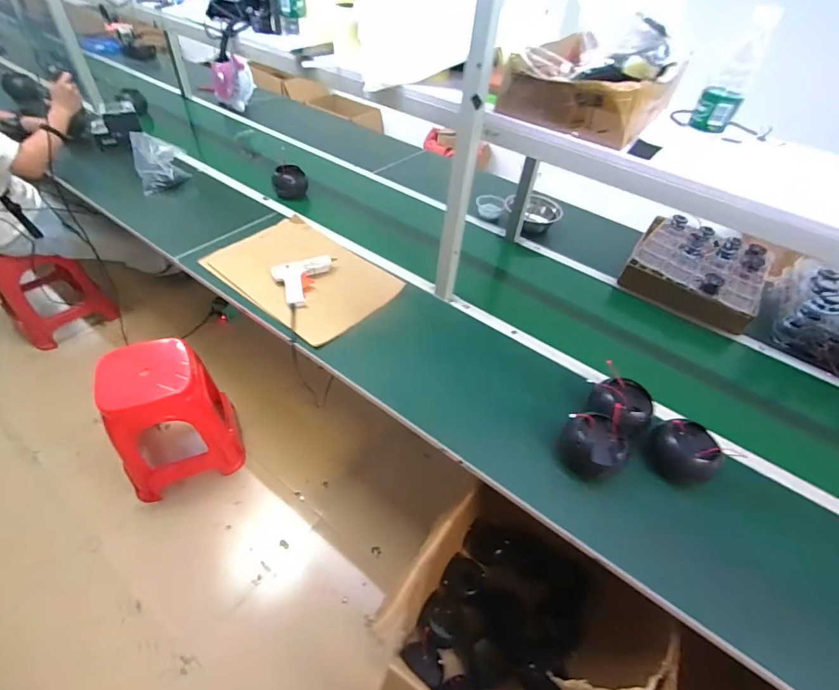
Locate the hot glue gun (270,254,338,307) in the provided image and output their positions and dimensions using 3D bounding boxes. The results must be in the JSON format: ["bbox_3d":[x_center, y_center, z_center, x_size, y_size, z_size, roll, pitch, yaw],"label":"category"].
[{"bbox_3d":[-0.319,-0.190,1.185,0.178,0.029,0.166,-17,51,-21],"label":"hot glue gun"}]

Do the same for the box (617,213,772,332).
[{"bbox_3d":[0.908,-0.254,1.361,0.386,0.112,0.436,29,50,20],"label":"box"}]

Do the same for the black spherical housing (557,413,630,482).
[{"bbox_3d":[0.362,0.213,0.866,0.127,0.127,0.115,32,51,22],"label":"black spherical housing"}]

